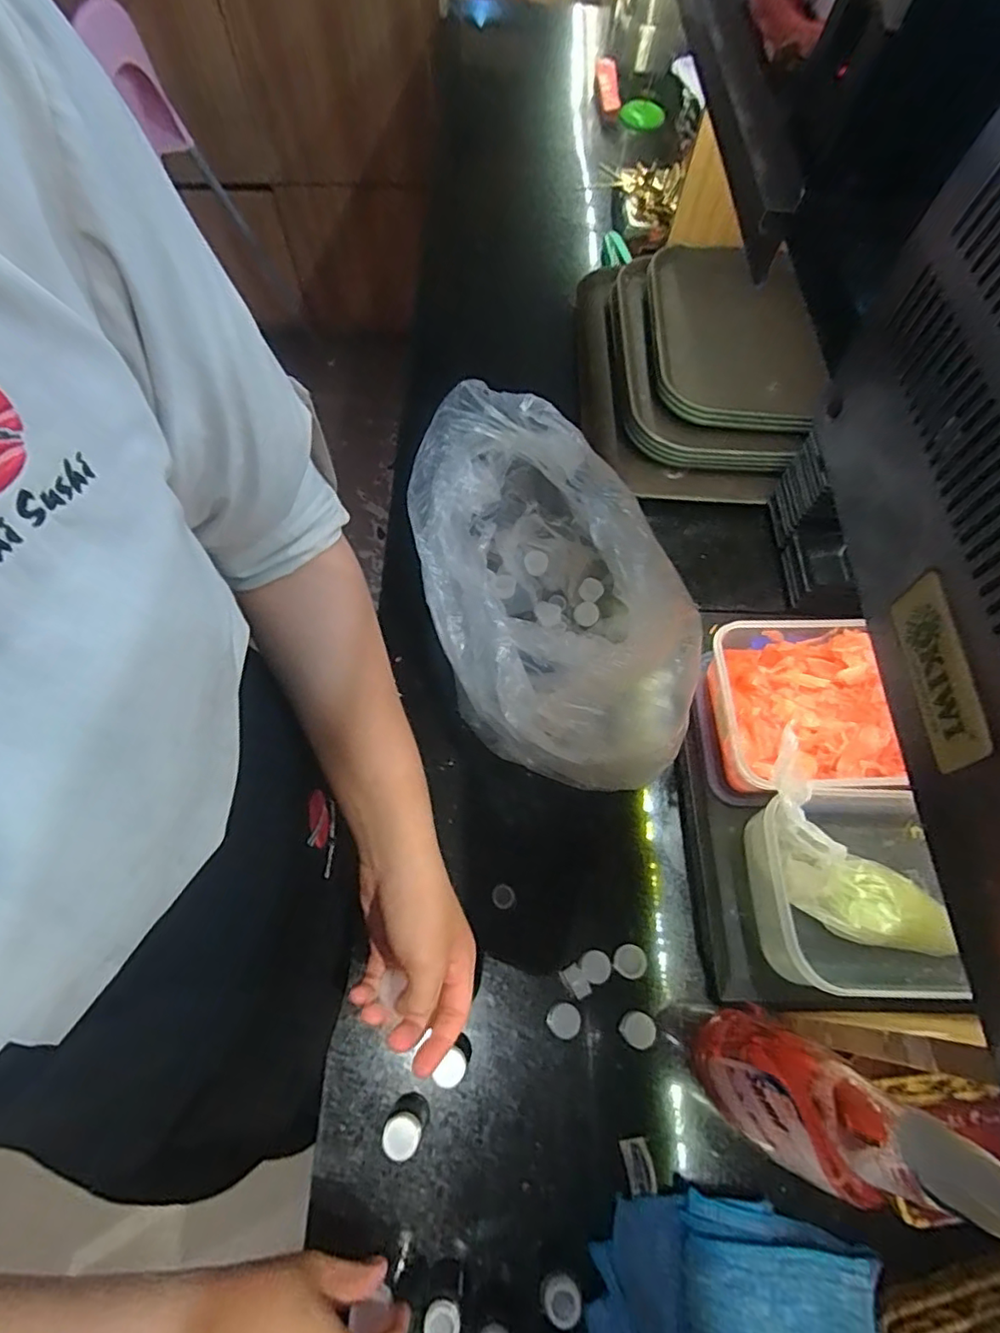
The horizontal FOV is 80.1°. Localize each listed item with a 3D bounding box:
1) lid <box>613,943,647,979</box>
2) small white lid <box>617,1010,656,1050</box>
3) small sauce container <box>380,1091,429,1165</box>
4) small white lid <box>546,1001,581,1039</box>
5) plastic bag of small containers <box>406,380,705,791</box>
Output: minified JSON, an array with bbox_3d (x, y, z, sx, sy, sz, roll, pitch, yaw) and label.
[{"bbox_3d":[0.111,0.252,0.507,0.028,0.007,0.026,0,65,0],"label":"lid"},{"bbox_3d":[0.113,0.298,0.488,0.027,0.006,0.025,0,65,0],"label":"small white lid"},{"bbox_3d":[-0.068,0.337,0.437,0.027,0.062,0.026,0,65,0],"label":"small sauce container"},{"bbox_3d":[0.053,0.290,0.488,0.026,0.004,0.025,0,65,0],"label":"small white lid"},{"bbox_3d":[0.037,-0.065,0.561,0.201,0.179,0.348,-11,65,-6],"label":"plastic bag of small containers"}]

